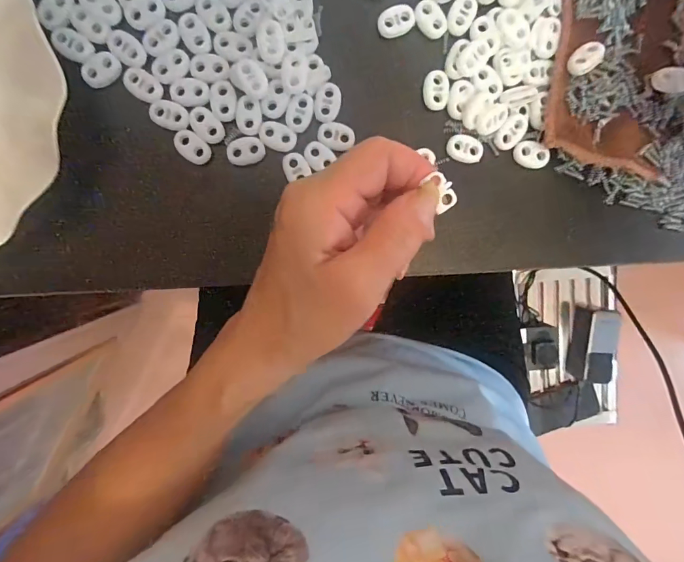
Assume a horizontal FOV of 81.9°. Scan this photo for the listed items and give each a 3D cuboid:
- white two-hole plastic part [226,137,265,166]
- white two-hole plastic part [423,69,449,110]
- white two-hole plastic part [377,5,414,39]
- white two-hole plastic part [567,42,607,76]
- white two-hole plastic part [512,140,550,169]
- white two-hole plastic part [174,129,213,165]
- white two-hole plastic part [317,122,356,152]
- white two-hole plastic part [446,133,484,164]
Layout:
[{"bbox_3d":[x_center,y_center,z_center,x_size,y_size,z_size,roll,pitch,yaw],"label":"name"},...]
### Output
[{"bbox_3d":[-0.058,-0.078,0.236,0.022,0.004,0.016,-7,98,-3],"label":"white two-hole plastic part"},{"bbox_3d":[0.057,-0.116,0.237,0.015,0.004,0.022,6,97,-5],"label":"white two-hole plastic part"},{"bbox_3d":[0.032,-0.155,0.235,0.022,0.004,0.015,-26,98,0],"label":"white two-hole plastic part"},{"bbox_3d":[0.147,-0.134,0.237,0.023,0.007,0.015,-31,98,0],"label":"white two-hole plastic part"},{"bbox_3d":[0.119,-0.079,0.246,0.022,0.007,0.014,21,95,-6],"label":"white two-hole plastic part"},{"bbox_3d":[-0.089,-0.079,0.232,0.023,0.004,0.015,38,93,-8],"label":"white two-hole plastic part"},{"bbox_3d":[-0.003,-0.088,0.238,0.022,0.004,0.016,6,97,-5],"label":"white two-hole plastic part"},{"bbox_3d":[0.077,-0.083,0.242,0.022,0.004,0.017,14,96,-6],"label":"white two-hole plastic part"}]

